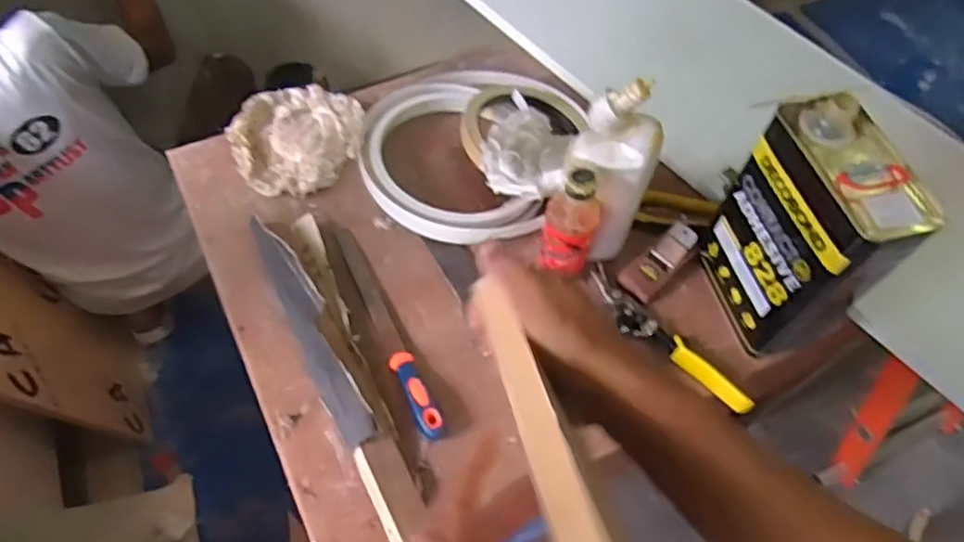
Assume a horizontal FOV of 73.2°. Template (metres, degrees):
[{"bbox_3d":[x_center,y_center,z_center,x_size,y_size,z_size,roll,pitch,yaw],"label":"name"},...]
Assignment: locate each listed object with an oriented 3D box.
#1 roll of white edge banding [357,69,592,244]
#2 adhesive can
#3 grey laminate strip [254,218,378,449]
[{"bbox_3d":[-0.019,-0.175,0.858,0.270,0.056,0.288,2,58,-3],"label":"roll of white edge banding"},{"bbox_3d":[0.332,-0.037,0.672,0.089,0.236,0.167,-14,60,-12],"label":"adhesive can"},{"bbox_3d":[-0.185,0.060,0.702,0.039,0.033,0.280,-22,62,-17],"label":"grey laminate strip"}]

